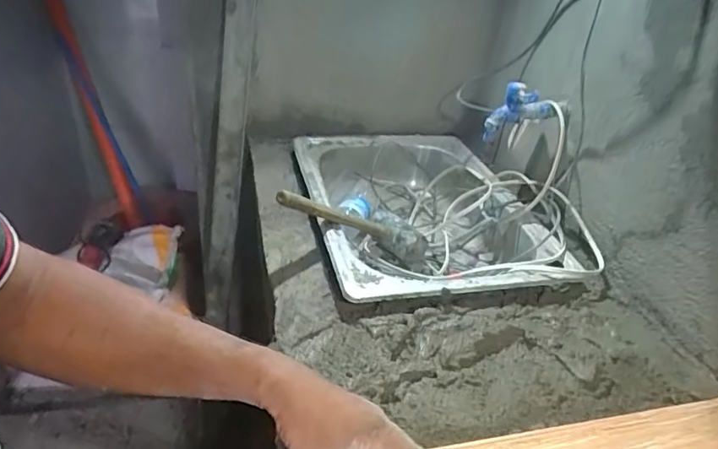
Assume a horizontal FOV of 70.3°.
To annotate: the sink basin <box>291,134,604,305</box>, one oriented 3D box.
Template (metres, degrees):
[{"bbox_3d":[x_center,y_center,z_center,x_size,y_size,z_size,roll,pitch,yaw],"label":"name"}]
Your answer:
[{"bbox_3d":[0.120,-0.015,0.958,0.446,0.182,0.530,-3,35,-15],"label":"sink basin"}]

